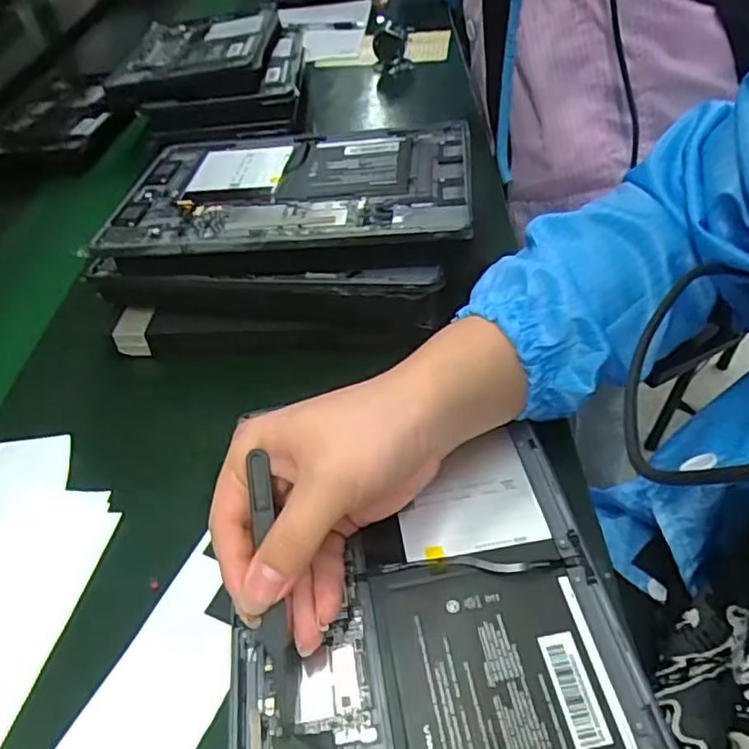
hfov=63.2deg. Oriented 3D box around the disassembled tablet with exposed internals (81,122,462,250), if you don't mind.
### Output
[{"bbox_3d":[-0.061,-0.143,0.456,0.259,0.015,0.170,1,45,8],"label":"disassembled tablet with exposed internals"}]

